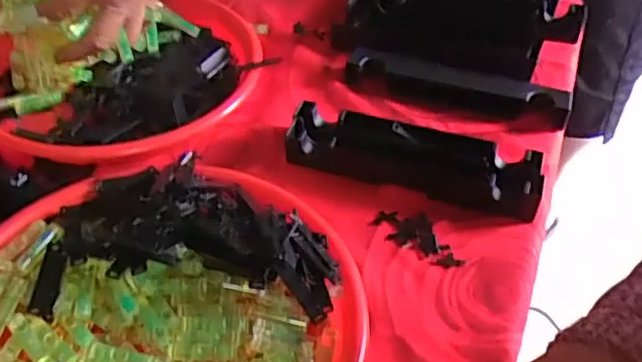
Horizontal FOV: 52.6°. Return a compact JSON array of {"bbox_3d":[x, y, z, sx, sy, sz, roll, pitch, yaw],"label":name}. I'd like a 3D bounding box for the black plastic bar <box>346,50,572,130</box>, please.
[{"bbox_3d":[0.117,-0.079,0.567,0.188,0.028,0.043,11,45,9],"label":"black plastic bar"}]

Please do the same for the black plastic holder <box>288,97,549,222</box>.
[{"bbox_3d":[0.070,-0.020,0.498,0.190,0.033,0.047,14,45,12],"label":"black plastic holder"}]

